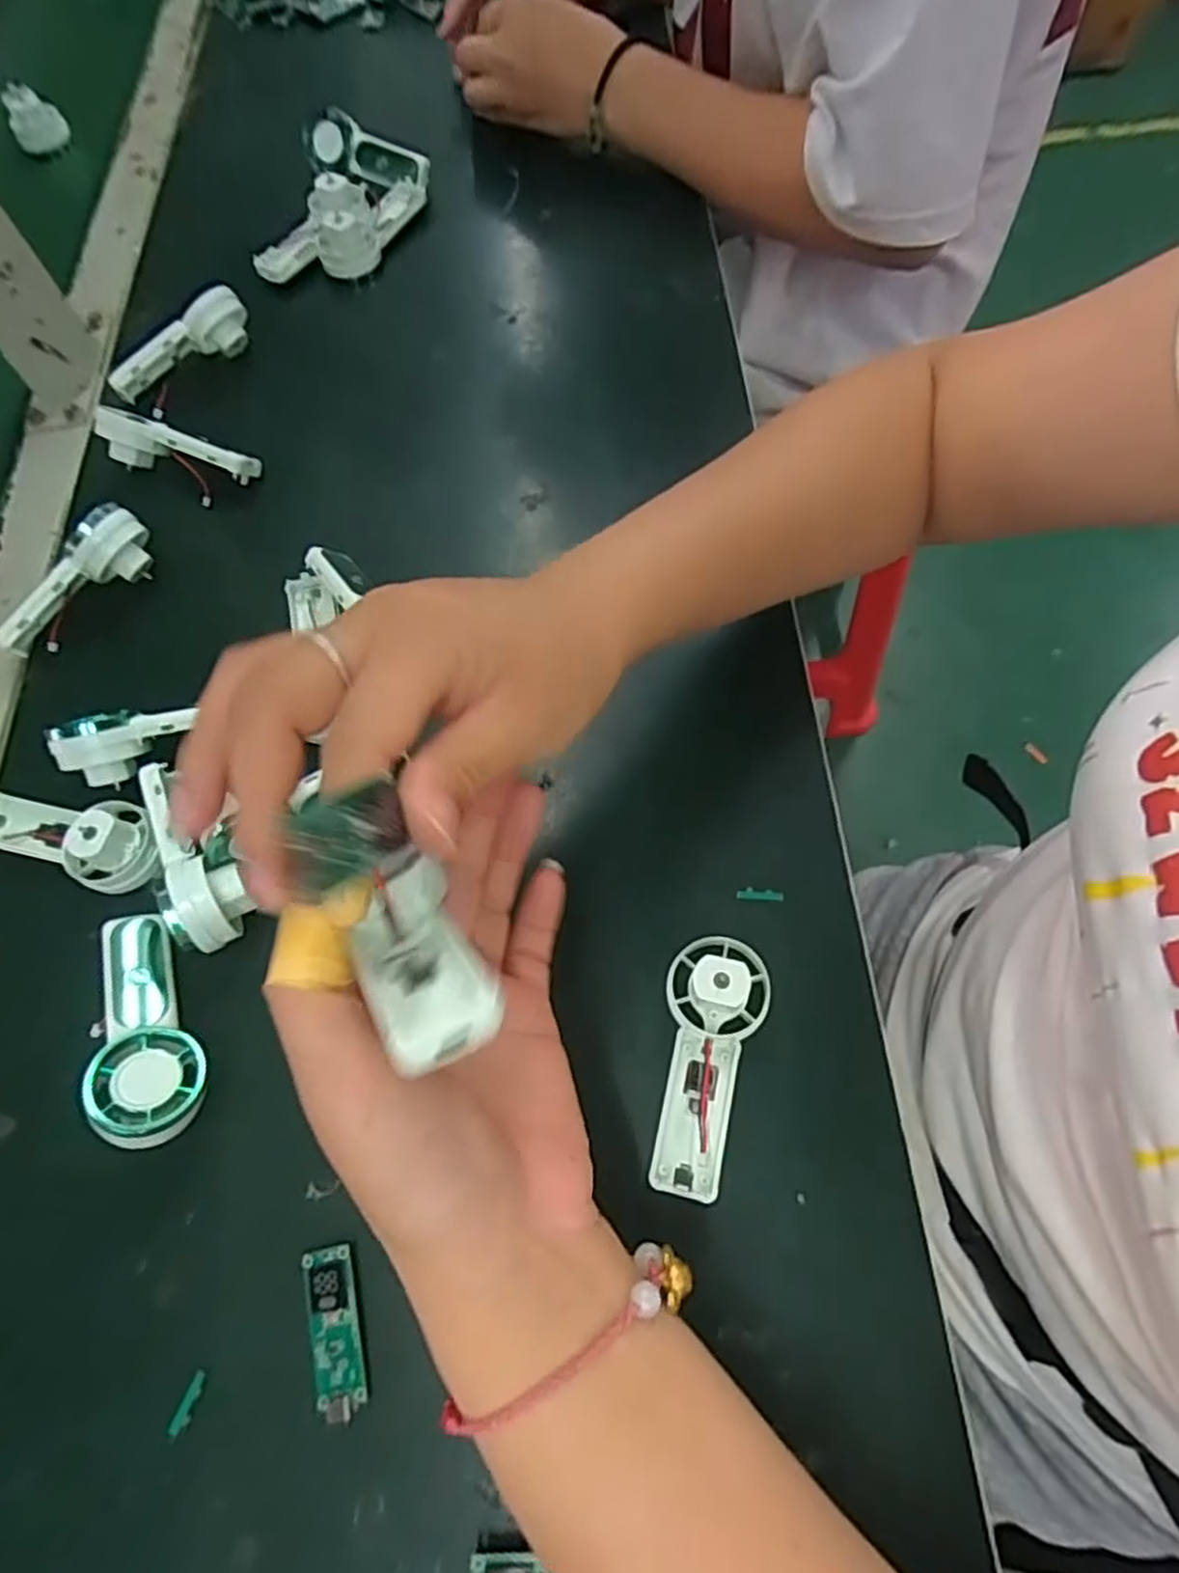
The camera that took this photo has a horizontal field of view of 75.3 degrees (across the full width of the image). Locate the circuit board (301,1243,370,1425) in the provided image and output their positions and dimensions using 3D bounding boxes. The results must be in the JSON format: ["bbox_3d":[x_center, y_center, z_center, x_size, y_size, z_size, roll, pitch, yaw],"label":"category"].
[{"bbox_3d":[-0.091,0.194,0.273,0.019,0.006,0.051,-15,66,-4],"label":"circuit board"}]

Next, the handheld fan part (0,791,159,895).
[{"bbox_3d":[-0.238,0.020,0.342,0.099,0.032,0.038,12,67,8],"label":"handheld fan part"}]

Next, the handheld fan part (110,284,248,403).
[{"bbox_3d":[-0.251,-0.270,0.469,0.090,0.035,0.023,-31,68,-11],"label":"handheld fan part"}]

